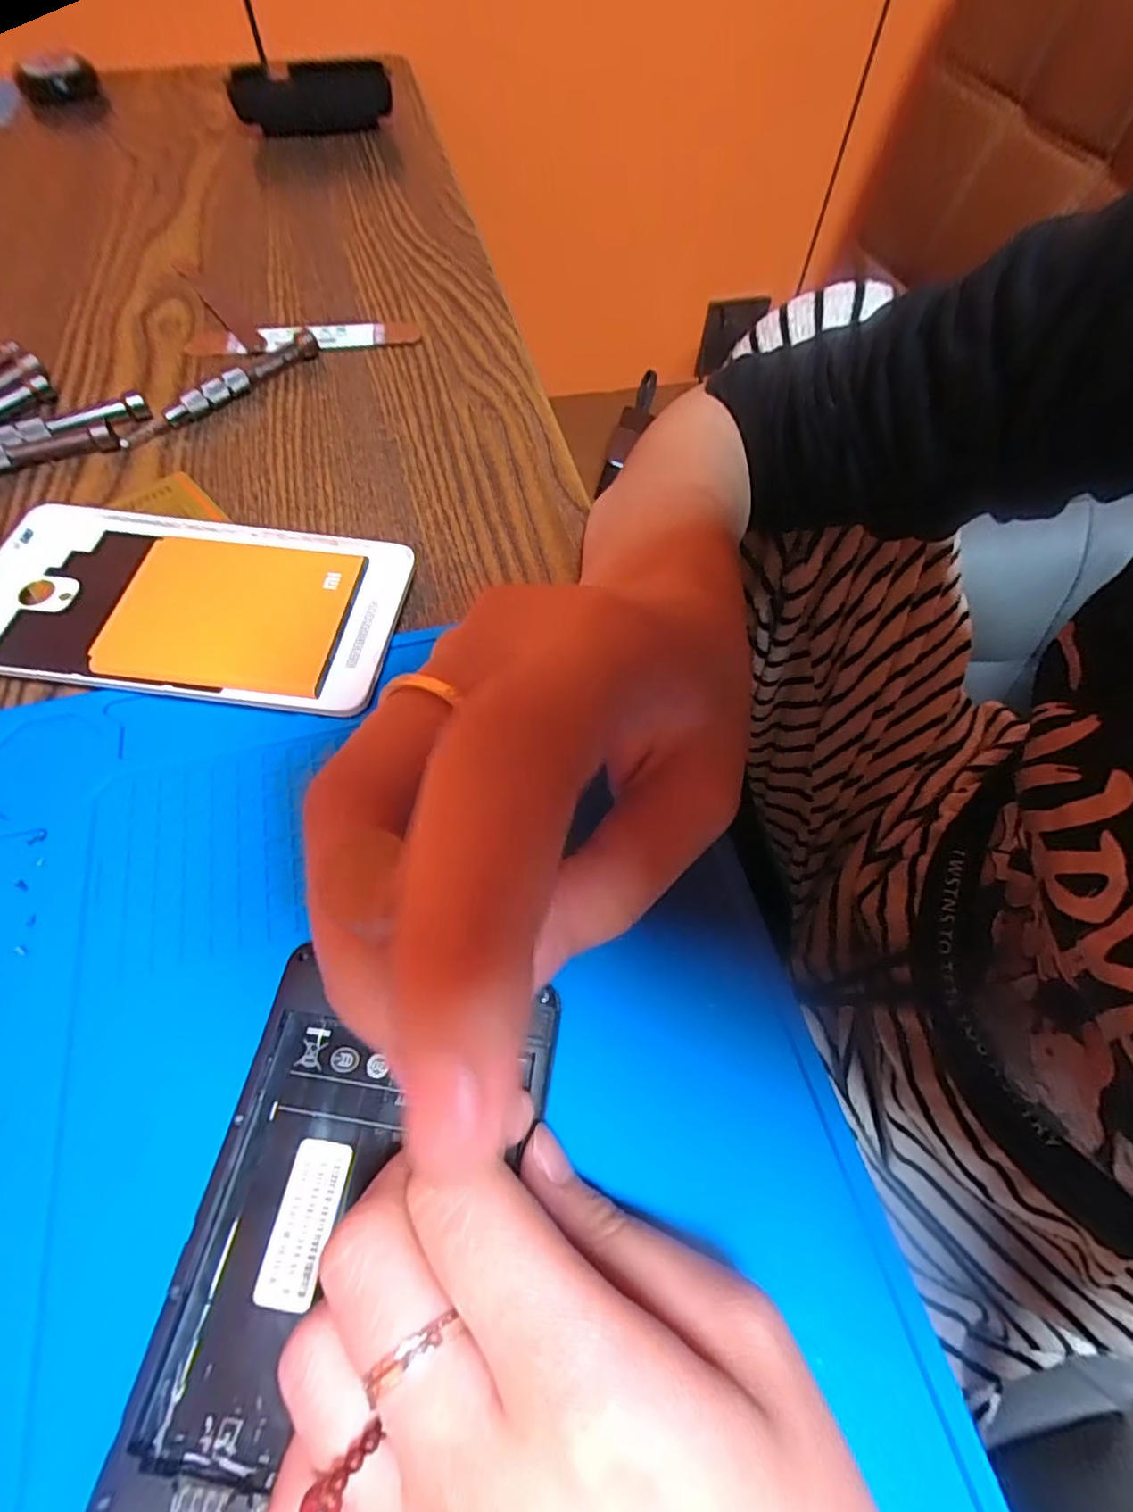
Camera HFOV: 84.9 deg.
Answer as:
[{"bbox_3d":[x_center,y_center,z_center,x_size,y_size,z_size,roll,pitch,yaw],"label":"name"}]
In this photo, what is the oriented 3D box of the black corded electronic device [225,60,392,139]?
[{"bbox_3d":[-0.184,-0.478,0.452,0.109,0.028,0.047,-7,61,-4],"label":"black corded electronic device"}]

